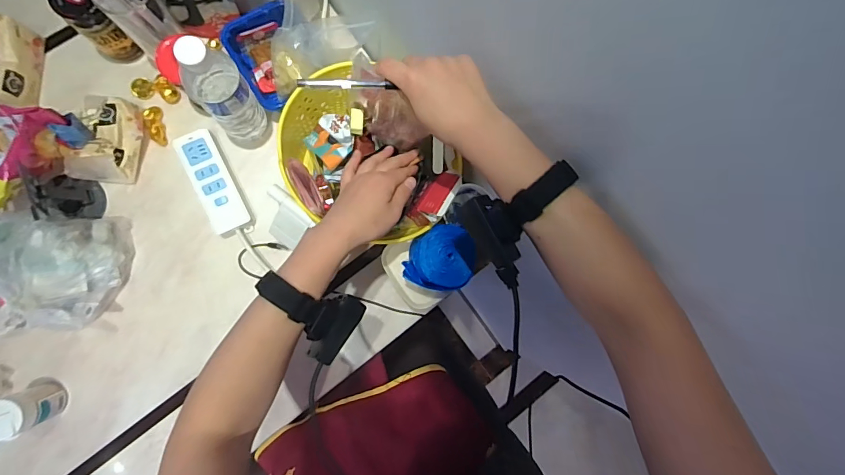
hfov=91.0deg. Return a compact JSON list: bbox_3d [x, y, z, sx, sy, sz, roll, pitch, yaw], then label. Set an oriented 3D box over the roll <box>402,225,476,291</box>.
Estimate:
[{"bbox_3d":[0.023,0.029,0.570,0.080,0.084,0.085,0,87,-8],"label":"roll"}]

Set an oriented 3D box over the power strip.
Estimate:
[{"bbox_3d":[-0.315,-0.080,0.634,0.057,0.038,0.163,-25,91,-9],"label":"power strip"}]

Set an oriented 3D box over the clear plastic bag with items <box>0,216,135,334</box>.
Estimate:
[{"bbox_3d":[-0.518,0.048,0.565,0.193,0.087,0.151,-3,87,-8],"label":"clear plastic bag with items"}]

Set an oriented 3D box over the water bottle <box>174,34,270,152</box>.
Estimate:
[{"bbox_3d":[-0.261,-0.184,0.541,0.063,0.218,0.068,32,83,-5],"label":"water bottle"}]

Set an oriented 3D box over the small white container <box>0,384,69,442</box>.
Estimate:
[{"bbox_3d":[-0.523,0.226,0.549,0.046,0.091,0.055,-19,90,-9],"label":"small white container"}]

